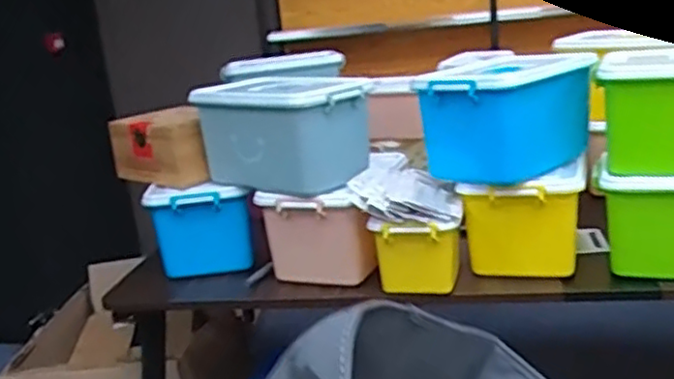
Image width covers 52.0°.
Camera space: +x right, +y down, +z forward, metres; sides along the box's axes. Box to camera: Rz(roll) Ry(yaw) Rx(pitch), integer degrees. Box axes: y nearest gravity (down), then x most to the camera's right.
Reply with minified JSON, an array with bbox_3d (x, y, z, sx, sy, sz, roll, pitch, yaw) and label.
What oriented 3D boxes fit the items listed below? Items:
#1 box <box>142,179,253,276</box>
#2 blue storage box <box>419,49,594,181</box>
[{"bbox_3d":[-0.359,0.107,1.814,0.250,0.225,0.121,-9,16,-12],"label":"box"},{"bbox_3d":[0.395,-0.168,1.584,0.244,0.248,0.369,9,21,42],"label":"blue storage box"}]

